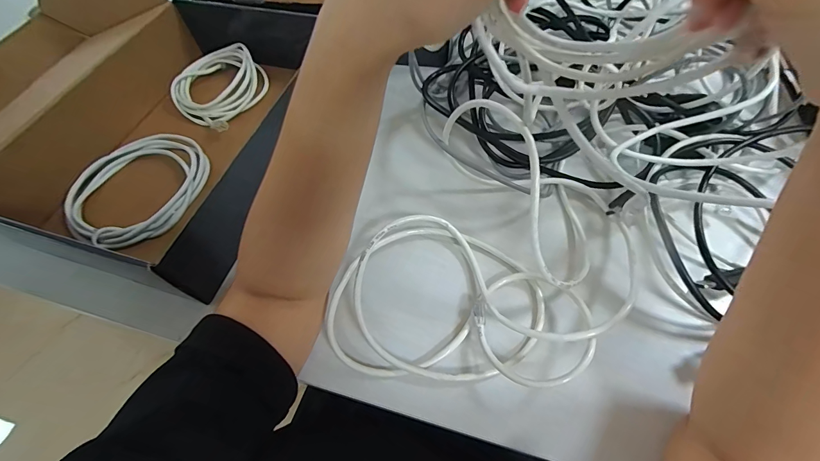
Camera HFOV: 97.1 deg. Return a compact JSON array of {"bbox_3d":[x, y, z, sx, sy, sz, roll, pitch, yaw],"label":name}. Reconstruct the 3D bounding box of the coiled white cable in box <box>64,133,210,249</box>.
[{"bbox_3d":[-0.290,-0.047,0.391,0.133,0.024,0.143,-2,59,3],"label":"coiled white cable in box"}]

